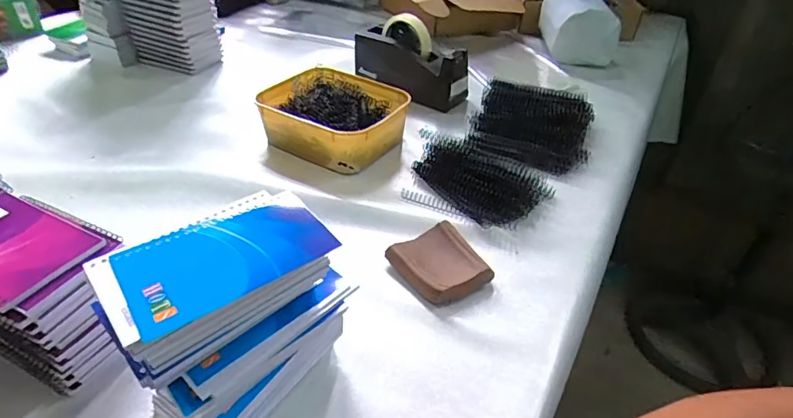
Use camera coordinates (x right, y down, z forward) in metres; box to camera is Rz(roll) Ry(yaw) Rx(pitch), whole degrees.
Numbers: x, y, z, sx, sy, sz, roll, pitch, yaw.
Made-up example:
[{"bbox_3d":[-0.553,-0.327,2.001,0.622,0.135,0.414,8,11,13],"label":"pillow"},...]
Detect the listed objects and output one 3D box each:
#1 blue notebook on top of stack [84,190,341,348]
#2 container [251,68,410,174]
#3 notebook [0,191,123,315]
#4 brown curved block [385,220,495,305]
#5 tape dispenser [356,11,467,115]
[{"bbox_3d":[-0.118,0.030,0.312,0.136,0.008,0.092,-28,47,-32],"label":"blue notebook on top of stack"},{"bbox_3d":[-0.094,-0.137,0.695,0.204,0.064,0.161,21,42,23],"label":"container"},{"bbox_3d":[-0.300,0.028,0.372,0.133,0.014,0.090,17,41,18],"label":"notebook"},{"bbox_3d":[0.049,0.058,0.499,0.083,0.021,0.094,-25,46,-30],"label":"brown curved block"},{"bbox_3d":[0.025,-0.261,0.810,0.199,0.111,0.075,28,45,29],"label":"tape dispenser"}]

